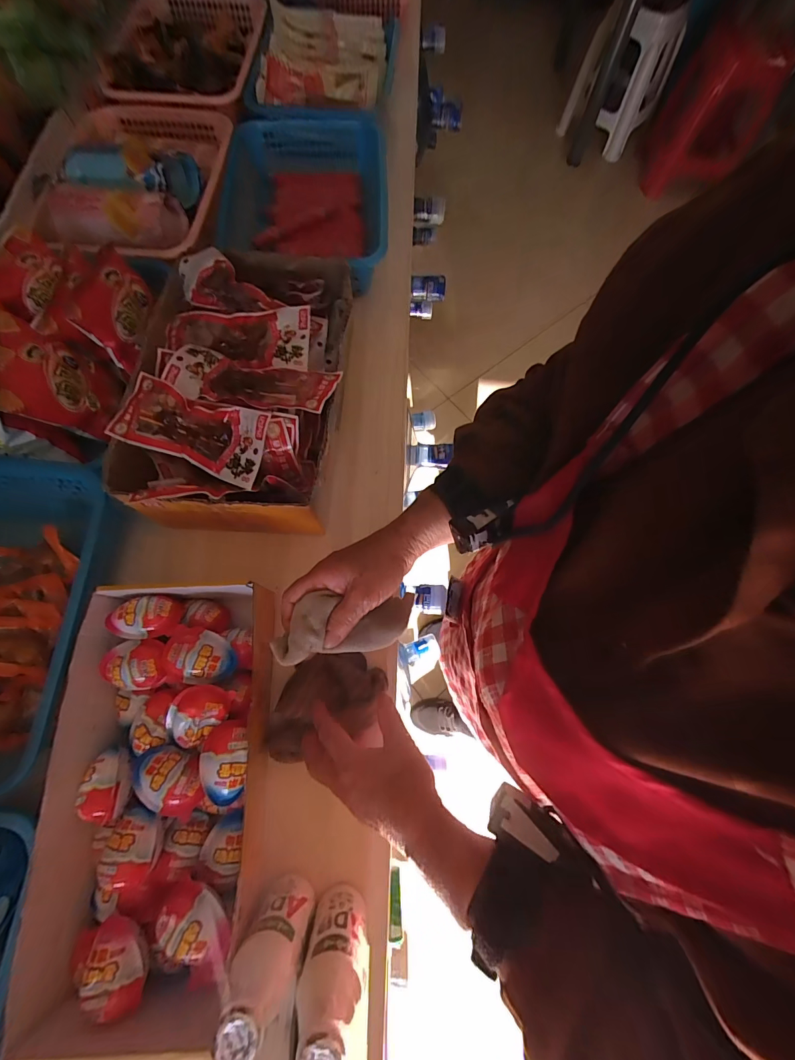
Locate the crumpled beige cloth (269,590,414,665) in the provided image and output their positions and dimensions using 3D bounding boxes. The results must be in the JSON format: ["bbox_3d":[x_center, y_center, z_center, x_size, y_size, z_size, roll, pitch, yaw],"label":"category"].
[{"bbox_3d":[-0.048,0.090,0.372,0.135,0.025,0.055,-4,71,-20],"label":"crumpled beige cloth"}]

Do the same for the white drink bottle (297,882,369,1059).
[{"bbox_3d":[-0.053,0.361,0.323,0.042,0.140,0.044,0,72,-1],"label":"white drink bottle"}]

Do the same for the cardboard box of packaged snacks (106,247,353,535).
[{"bbox_3d":[-0.197,-0.191,0.502,0.253,0.106,0.368,1,72,-1],"label":"cardboard box of packaged snacks"}]

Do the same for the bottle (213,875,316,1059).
[{"bbox_3d":[-0.106,0.353,0.321,0.051,0.131,0.048,0,72,-1],"label":"bottle"}]

